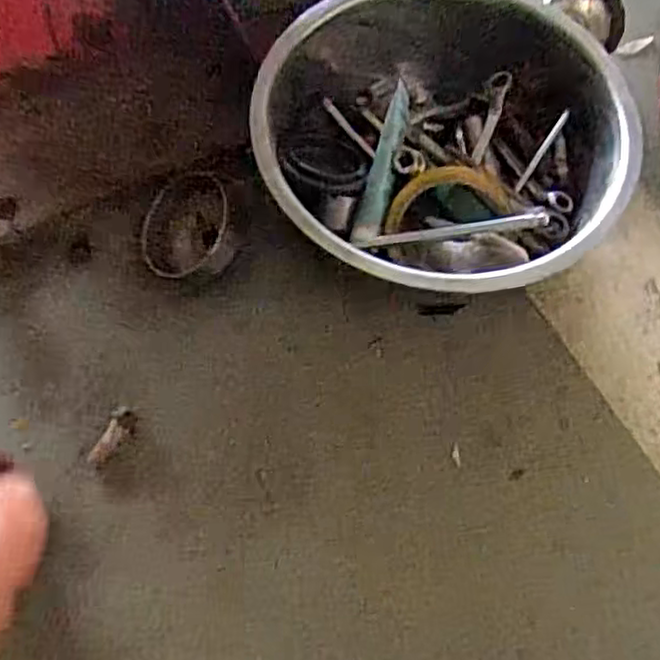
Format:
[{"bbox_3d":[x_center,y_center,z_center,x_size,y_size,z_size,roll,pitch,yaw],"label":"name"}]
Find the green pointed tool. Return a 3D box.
[{"bbox_3d":[0.040,-0.123,0.508,0.019,0.009,0.116,15,94,5],"label":"green pointed tool"}]

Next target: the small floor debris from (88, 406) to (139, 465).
[{"bbox_3d":[-0.155,0.078,0.497,0.017,0.020,0.044,27,70,9],"label":"small floor debris"}]

